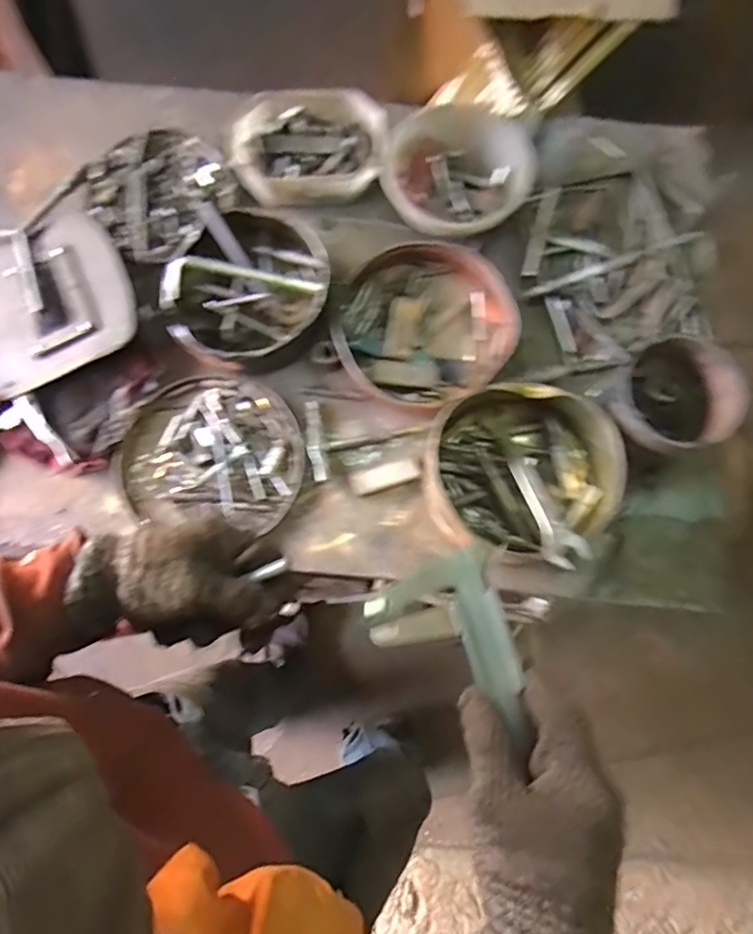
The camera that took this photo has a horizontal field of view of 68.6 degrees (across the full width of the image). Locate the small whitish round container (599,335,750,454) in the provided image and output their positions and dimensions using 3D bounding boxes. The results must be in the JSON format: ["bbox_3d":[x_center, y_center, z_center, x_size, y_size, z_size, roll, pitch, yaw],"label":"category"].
[{"bbox_3d":[0.313,-0.068,0.607,0.116,0.094,0.126,0,77,-1],"label":"small whitish round container"}]

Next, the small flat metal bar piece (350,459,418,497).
[{"bbox_3d":[0.009,0.013,0.648,0.075,0.010,0.027,-17,78,-5],"label":"small flat metal bar piece"}]

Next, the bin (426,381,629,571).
[{"bbox_3d":[0.159,0.010,0.603,0.180,0.096,0.181,4,77,0],"label":"bin"}]

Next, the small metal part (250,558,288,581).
[{"bbox_3d":[-0.078,0.076,0.402,0.028,0.006,0.009,-25,78,11],"label":"small metal part"}]

